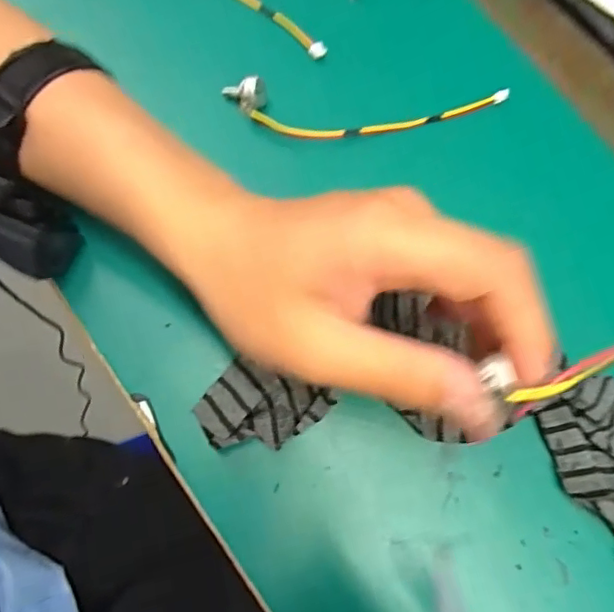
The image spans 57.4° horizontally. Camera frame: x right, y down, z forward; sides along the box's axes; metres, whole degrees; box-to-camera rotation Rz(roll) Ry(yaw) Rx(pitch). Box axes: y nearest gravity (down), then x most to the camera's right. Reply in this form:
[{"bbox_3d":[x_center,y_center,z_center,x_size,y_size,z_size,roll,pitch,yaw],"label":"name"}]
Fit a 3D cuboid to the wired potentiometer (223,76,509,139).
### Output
[{"bbox_3d":[0.035,-0.109,0.318,0.162,0.023,0.032,-1,77,-1],"label":"wired potentiometer"}]

